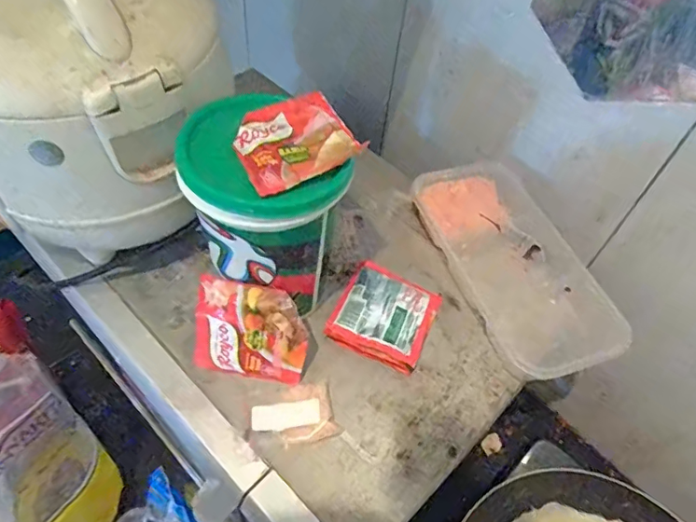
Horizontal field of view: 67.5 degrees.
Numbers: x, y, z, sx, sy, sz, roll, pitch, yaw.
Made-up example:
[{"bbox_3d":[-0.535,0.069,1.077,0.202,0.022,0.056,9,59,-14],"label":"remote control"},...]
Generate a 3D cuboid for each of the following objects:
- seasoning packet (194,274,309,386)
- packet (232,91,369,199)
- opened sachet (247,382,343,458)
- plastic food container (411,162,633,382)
[{"bbox_3d":[-0.071,0.053,0.384,0.083,0.075,0.006,12,22,0],"label":"seasoning packet"},{"bbox_3d":[-0.034,-0.076,0.332,0.080,0.006,0.070,-27,60,-23],"label":"packet"},{"bbox_3d":[-0.041,0.113,0.378,0.062,0.010,0.040,-9,54,-12],"label":"opened sachet"},{"bbox_3d":[0.143,-0.003,0.462,0.100,0.034,0.221,-15,56,-16],"label":"plastic food container"}]

